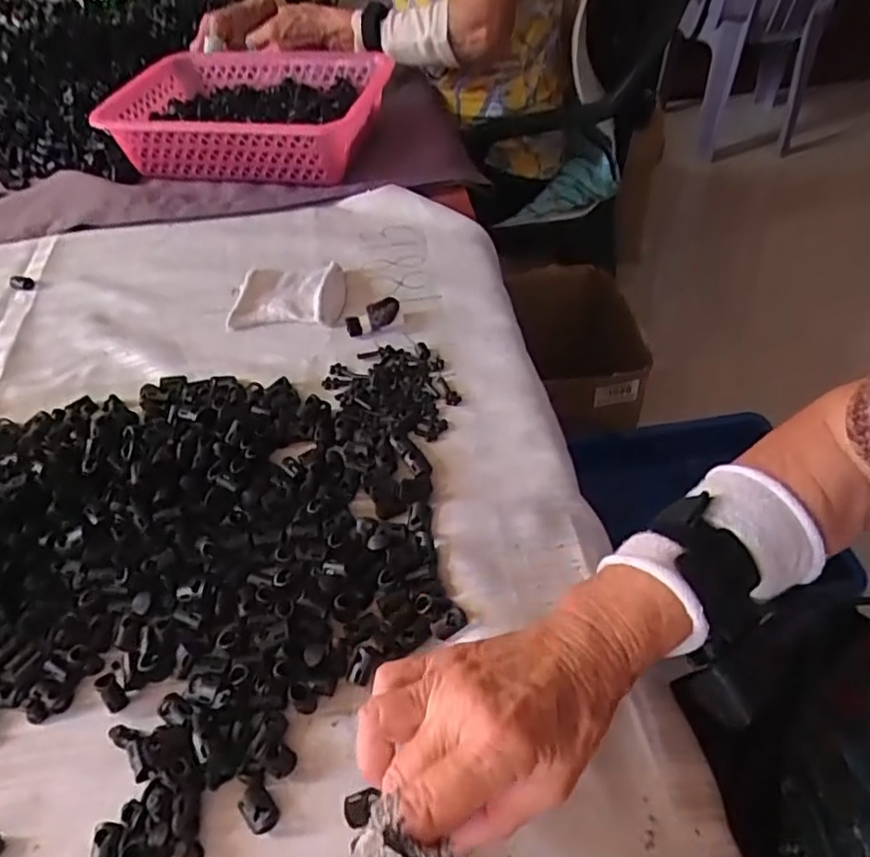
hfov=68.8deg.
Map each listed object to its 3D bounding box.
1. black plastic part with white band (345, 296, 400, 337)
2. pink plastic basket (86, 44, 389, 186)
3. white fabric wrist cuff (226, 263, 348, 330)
[{"bbox_3d":[-0.051,-0.091,0.523,0.047,0.010,0.021,-27,50,8],"label":"black plastic part with white band"},{"bbox_3d":[-0.201,-0.345,0.708,0.281,0.068,0.162,8,51,11],"label":"pink plastic basket"},{"bbox_3d":[-0.126,-0.120,0.554,0.094,0.016,0.073,0,50,4],"label":"white fabric wrist cuff"}]

